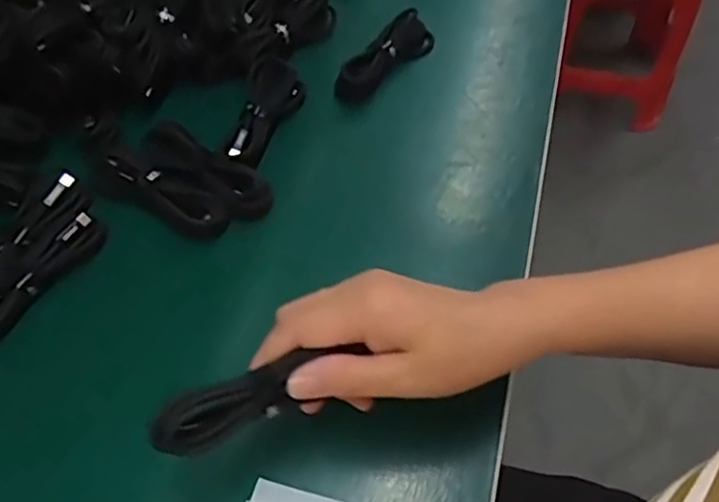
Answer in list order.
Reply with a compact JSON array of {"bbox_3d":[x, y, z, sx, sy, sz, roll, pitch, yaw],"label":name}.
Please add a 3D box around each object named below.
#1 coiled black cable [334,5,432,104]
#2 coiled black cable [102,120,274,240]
[{"bbox_3d":[0.023,-0.166,0.527,0.031,0.025,0.106,36,62,22],"label":"coiled black cable"},{"bbox_3d":[-0.120,-0.048,0.447,0.117,0.031,0.060,28,59,17],"label":"coiled black cable"}]

